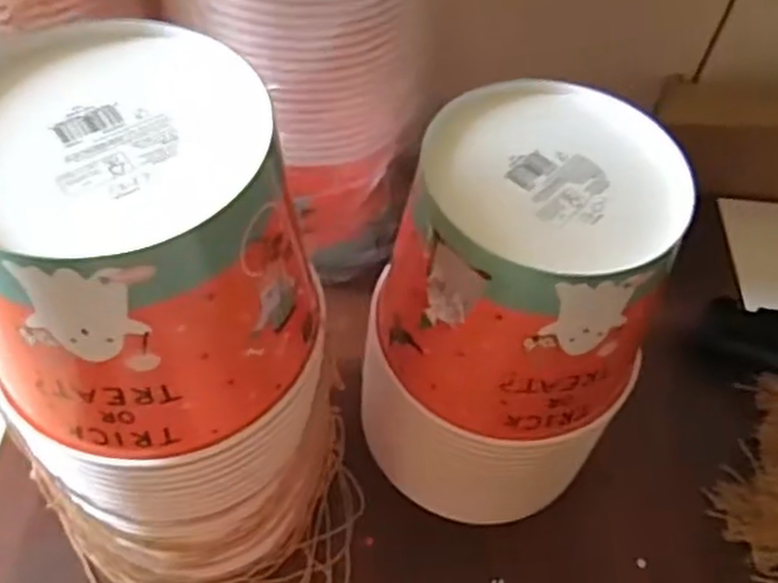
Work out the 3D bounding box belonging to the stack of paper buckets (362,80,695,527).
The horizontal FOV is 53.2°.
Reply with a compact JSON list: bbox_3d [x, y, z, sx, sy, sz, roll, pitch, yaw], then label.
[{"bbox_3d":[0.074,0.025,0.470,0.142,0.255,0.143,27,56,14],"label":"stack of paper buckets"}]

